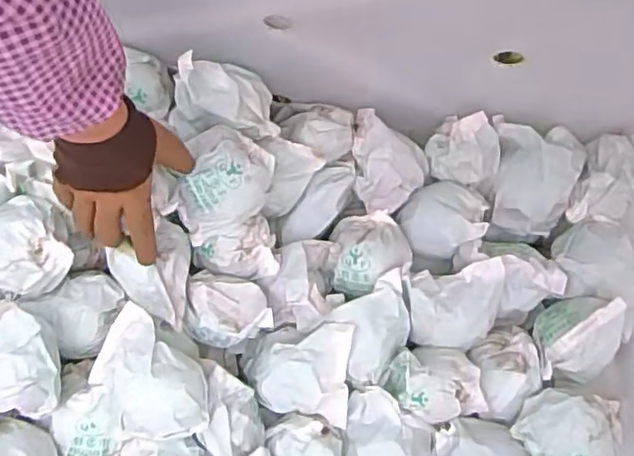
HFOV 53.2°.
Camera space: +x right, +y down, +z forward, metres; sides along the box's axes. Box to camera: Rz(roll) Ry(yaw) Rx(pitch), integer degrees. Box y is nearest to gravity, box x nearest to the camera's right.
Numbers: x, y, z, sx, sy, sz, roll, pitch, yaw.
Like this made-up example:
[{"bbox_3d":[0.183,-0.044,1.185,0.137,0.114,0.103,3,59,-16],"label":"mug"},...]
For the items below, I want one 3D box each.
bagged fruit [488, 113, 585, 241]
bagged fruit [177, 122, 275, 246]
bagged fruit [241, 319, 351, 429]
[{"bbox_3d":[0.250,-0.054,0.748,0.099,0.088,0.121,8,77,0],"label":"bagged fruit"},{"bbox_3d":[-0.098,-0.048,0.685,0.091,0.079,0.117,6,77,0],"label":"bagged fruit"},{"bbox_3d":[-0.025,0.159,0.700,0.120,0.065,0.106,3,77,-1],"label":"bagged fruit"}]

